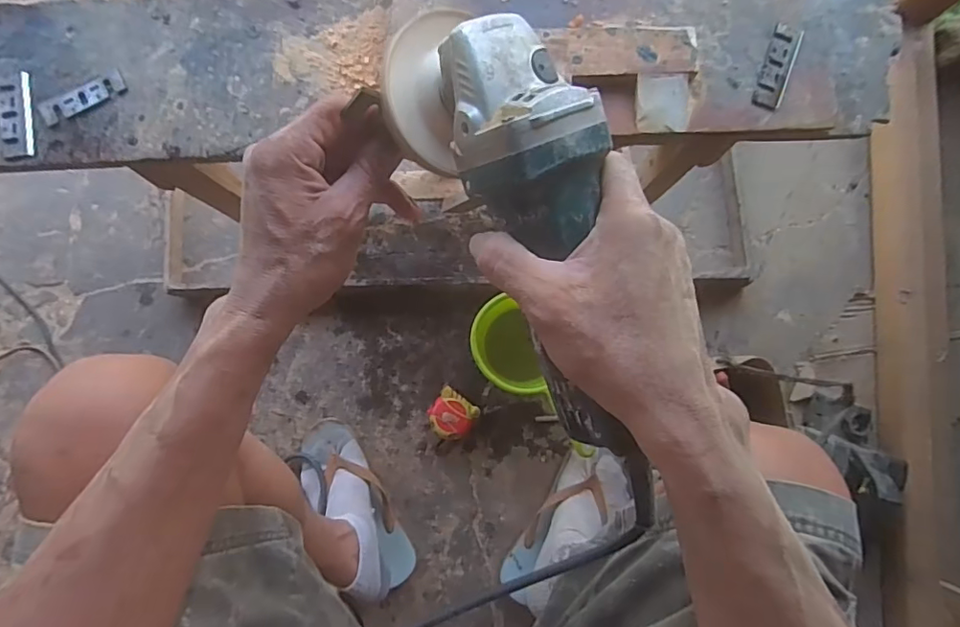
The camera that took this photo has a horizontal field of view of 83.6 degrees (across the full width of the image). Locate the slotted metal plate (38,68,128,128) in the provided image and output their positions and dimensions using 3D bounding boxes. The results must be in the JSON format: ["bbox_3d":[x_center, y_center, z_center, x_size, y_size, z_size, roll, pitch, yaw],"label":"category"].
[{"bbox_3d":[-0.376,-0.204,0.510,0.083,0.006,0.022,-30,85,-3],"label":"slotted metal plate"}]

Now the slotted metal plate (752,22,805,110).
[{"bbox_3d":[0.278,-0.230,0.502,0.027,0.011,0.085,21,85,3],"label":"slotted metal plate"}]

